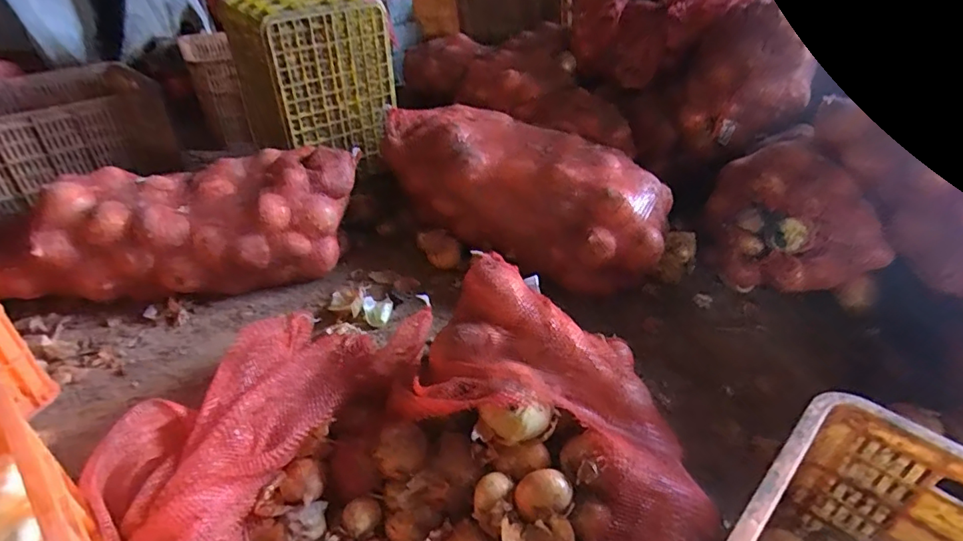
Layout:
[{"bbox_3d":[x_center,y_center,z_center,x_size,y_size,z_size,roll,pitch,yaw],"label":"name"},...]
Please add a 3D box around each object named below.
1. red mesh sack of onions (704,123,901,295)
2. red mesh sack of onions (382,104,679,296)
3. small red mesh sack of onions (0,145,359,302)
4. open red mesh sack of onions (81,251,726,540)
[{"bbox_3d":[0.616,-0.092,1.044,0.213,0.262,0.278,-8,37,-12],"label":"red mesh sack of onions"},{"bbox_3d":[0.105,-0.184,1.205,0.648,0.249,0.254,24,42,29],"label":"red mesh sack of onions"},{"bbox_3d":[-0.635,-0.107,1.159,0.697,0.240,0.250,-13,38,-18],"label":"small red mesh sack of onions"},{"bbox_3d":[-0.087,0.235,0.700,0.706,0.231,0.516,12,38,15],"label":"open red mesh sack of onions"}]

